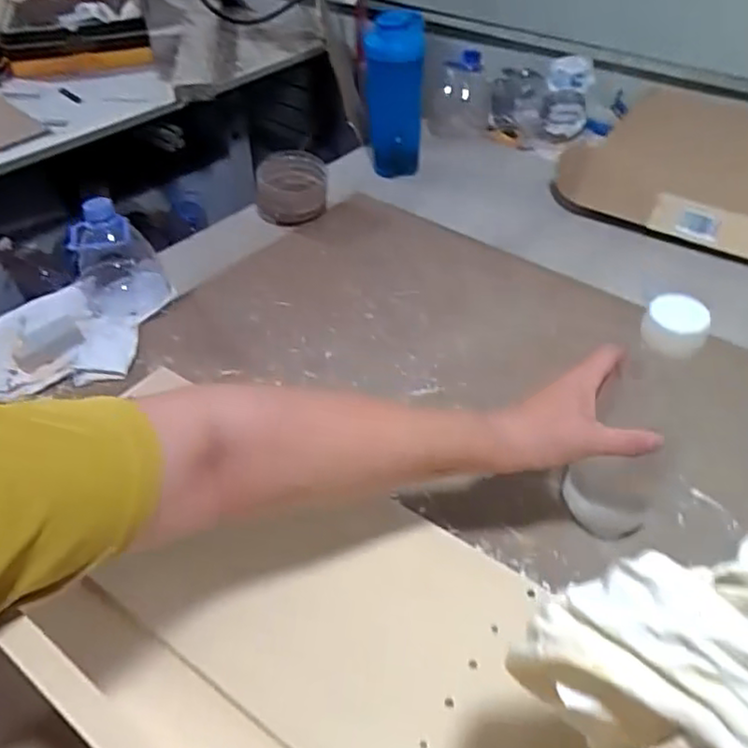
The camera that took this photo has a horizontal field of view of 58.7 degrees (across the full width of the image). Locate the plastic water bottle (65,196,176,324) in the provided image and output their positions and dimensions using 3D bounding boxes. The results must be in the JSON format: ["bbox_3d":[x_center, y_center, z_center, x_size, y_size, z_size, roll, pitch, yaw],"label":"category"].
[{"bbox_3d":[-0.302,-0.128,0.788,0.102,0.131,0.102,-16,46,-16],"label":"plastic water bottle"}]

